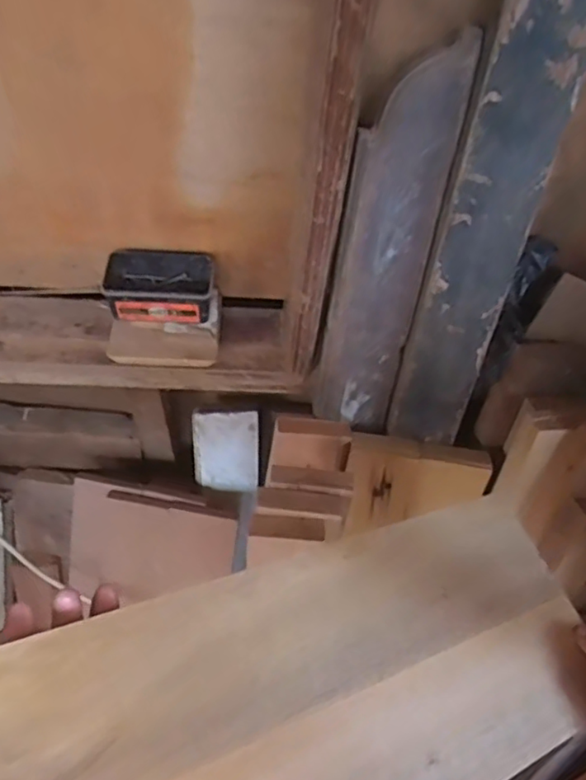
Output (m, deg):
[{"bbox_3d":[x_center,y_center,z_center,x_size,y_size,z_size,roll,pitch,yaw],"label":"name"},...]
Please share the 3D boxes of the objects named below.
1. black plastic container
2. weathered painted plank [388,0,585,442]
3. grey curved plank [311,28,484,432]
[{"bbox_3d":[-0.181,-0.141,0.837,0.144,0.051,0.085,1,54,-5],"label":"black plastic container"},{"bbox_3d":[0.205,-0.171,0.672,0.099,0.612,0.017,10,43,5],"label":"weathered painted plank"},{"bbox_3d":[0.106,-0.143,0.736,0.104,0.481,0.023,11,41,3],"label":"grey curved plank"}]

